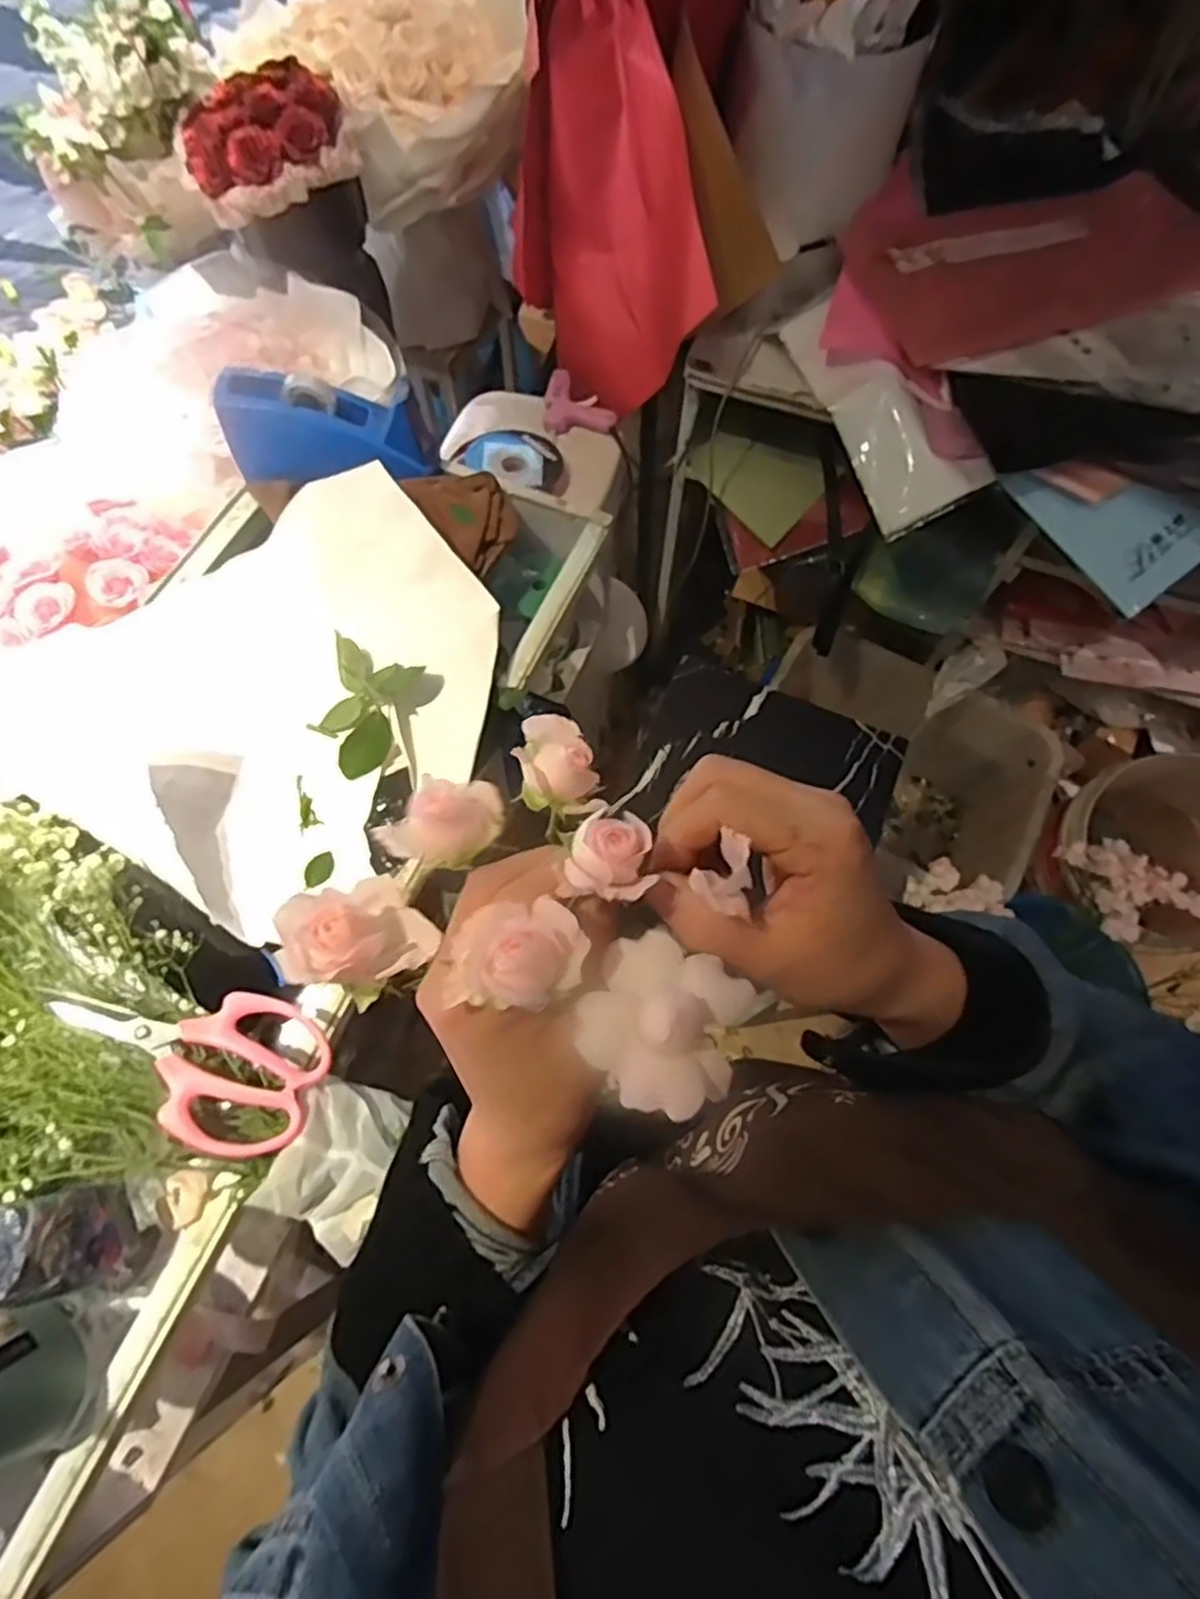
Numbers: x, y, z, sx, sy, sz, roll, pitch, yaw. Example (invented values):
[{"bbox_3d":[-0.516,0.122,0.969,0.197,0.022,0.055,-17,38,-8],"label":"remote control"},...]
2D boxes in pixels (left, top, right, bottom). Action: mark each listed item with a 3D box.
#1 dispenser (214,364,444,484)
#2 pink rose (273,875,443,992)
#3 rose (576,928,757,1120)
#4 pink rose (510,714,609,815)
[{"bbox_3d":[-0.292,-0.400,0.788,0.211,0.081,0.072,-4,66,-3],"label":"dispenser"},{"bbox_3d":[-0.088,0.050,0.263,0.045,0.028,0.041,0,66,-1],"label":"pink rose"},{"bbox_3d":[0.020,0.068,0.225,0.049,0.022,0.050,0,66,-1],"label":"rose"},{"bbox_3d":[-0.018,-0.015,0.289,0.030,0.023,0.041,-17,68,-9],"label":"pink rose"}]

